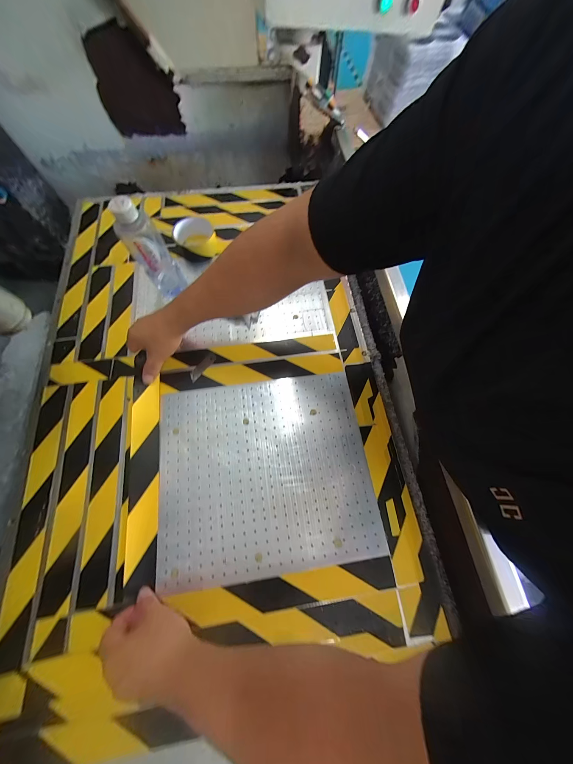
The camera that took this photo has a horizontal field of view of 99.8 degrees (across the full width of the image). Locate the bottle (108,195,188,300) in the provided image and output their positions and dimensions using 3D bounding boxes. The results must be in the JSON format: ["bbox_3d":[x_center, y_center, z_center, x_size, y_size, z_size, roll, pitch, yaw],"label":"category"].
[{"bbox_3d":[-0.226,-0.213,0.416,0.058,0.175,0.049,-32,74,-12],"label":"bottle"}]

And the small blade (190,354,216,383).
[{"bbox_3d":[-0.155,-0.028,0.446,0.020,0.004,0.062,38,74,12],"label":"small blade"}]

